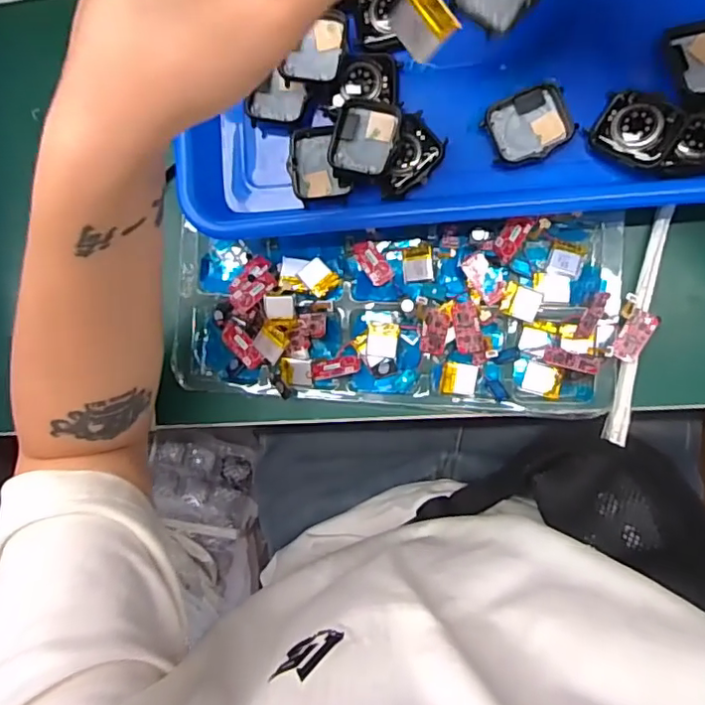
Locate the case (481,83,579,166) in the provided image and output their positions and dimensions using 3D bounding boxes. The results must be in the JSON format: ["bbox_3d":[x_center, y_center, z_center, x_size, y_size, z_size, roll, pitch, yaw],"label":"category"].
[{"bbox_3d":[0.097,-0.125,0.317,0.044,0.008,0.036,-21,86,8],"label":"case"}]

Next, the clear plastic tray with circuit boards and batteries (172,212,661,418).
[{"bbox_3d":[0.025,-0.023,0.339,0.265,0.025,0.109,3,89,9],"label":"clear plastic tray with circuit boards and batteries"}]

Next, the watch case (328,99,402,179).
[{"bbox_3d":[0.008,-0.119,0.322,0.037,0.013,0.042,9,90,9],"label":"watch case"}]

